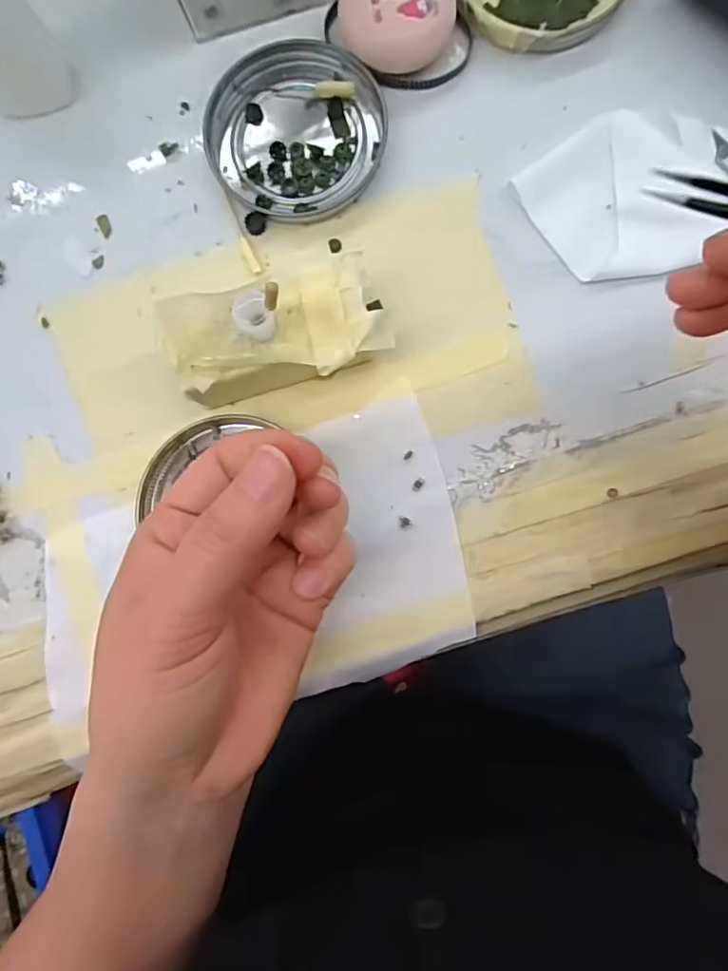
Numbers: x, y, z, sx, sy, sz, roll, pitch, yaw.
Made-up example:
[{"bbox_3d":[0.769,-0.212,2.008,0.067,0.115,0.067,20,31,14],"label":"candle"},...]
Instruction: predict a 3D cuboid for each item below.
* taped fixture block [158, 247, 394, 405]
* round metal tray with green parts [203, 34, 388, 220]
[{"bbox_3d":[-0.035,-0.059,0.222,0.088,0.045,0.045,-17,86,2],"label":"taped fixture block"},{"bbox_3d":[-0.031,-0.159,0.246,0.076,0.009,0.077,0,86,4],"label":"round metal tray with green parts"}]

